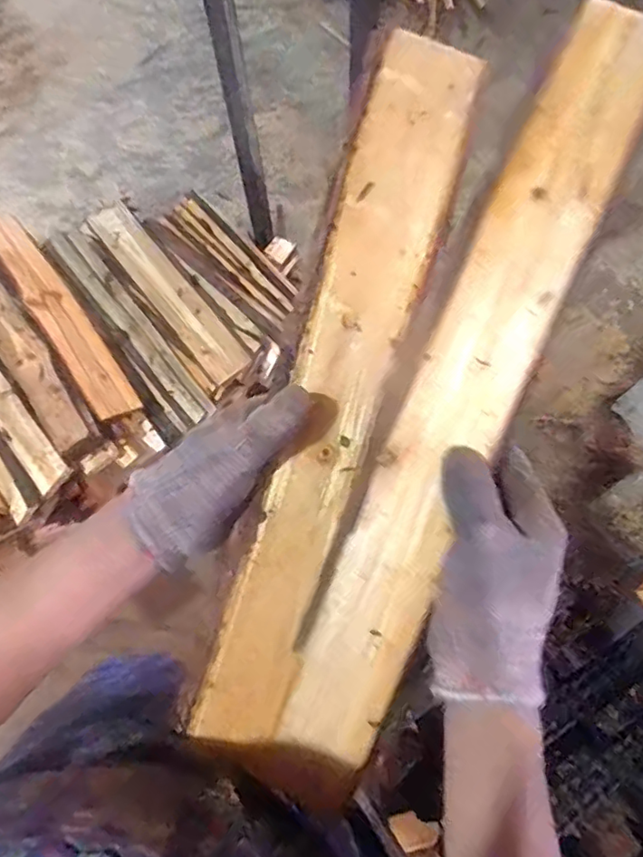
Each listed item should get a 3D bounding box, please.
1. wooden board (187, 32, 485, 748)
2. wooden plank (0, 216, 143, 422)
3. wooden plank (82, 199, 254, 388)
[{"bbox_3d":[0.008,-0.018,0.379,0.068,0.029,0.470,17,91,5],"label":"wooden board"},{"bbox_3d":[-0.481,-0.225,1.047,0.091,0.036,0.488,-24,75,-44],"label":"wooden plank"},{"bbox_3d":[-0.316,-0.286,1.157,0.086,0.047,0.504,-35,75,-13],"label":"wooden plank"}]

